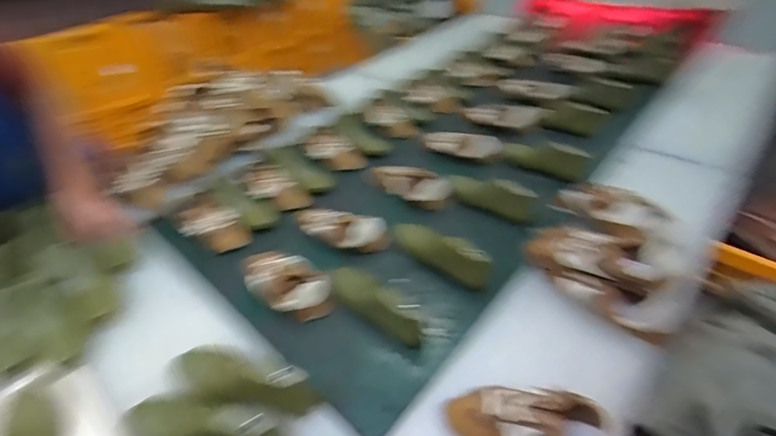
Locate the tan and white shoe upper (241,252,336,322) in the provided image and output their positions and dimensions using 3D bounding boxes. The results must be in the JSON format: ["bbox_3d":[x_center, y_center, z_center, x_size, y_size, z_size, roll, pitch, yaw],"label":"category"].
[{"bbox_3d":[-0.207,0.127,0.818,0.229,0.055,0.110,25,50,28],"label":"tan and white shoe upper"}]

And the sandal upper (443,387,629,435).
[{"bbox_3d":[0.194,0.268,0.538,0.229,0.054,0.089,12,45,17],"label":"sandal upper"}]

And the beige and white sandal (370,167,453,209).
[{"bbox_3d":[0.042,-0.087,1.068,0.248,0.079,0.069,23,49,27],"label":"beige and white sandal"}]

